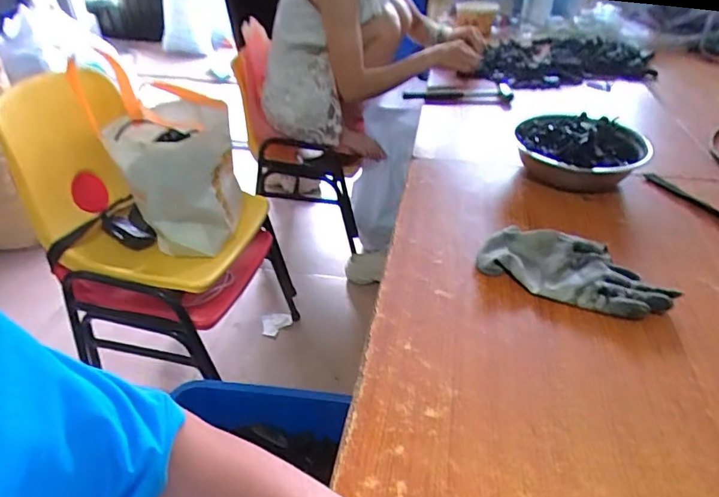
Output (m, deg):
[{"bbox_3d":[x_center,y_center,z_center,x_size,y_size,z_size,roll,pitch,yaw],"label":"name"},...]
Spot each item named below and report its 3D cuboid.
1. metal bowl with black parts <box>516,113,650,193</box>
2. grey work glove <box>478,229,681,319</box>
[{"bbox_3d":[0.351,-0.155,0.755,0.177,0.084,0.184,-1,36,0],"label":"metal bowl with black parts"},{"bbox_3d":[0.247,0.023,0.557,0.199,0.031,0.101,12,38,18],"label":"grey work glove"}]

